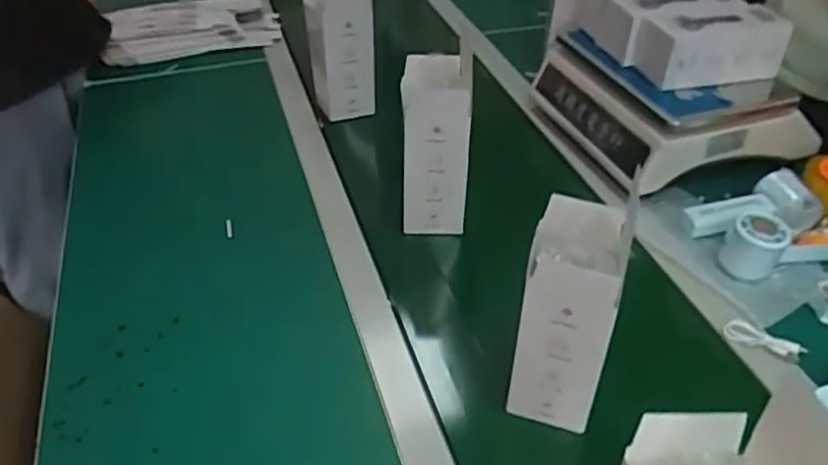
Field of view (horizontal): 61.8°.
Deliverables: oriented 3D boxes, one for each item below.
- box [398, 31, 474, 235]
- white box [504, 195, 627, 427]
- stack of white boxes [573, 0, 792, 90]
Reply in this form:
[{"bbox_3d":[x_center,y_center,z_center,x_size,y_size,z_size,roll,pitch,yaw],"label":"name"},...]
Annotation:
[{"bbox_3d":[0.029,-0.103,0.805,0.079,0.186,0.098,1,39,6],"label":"box"},{"bbox_3d":[0.126,0.073,0.587,0.085,0.175,0.098,9,41,16],"label":"white box"},{"bbox_3d":[0.353,-0.291,0.950,0.181,0.072,0.254,-10,39,-7],"label":"stack of white boxes"}]

